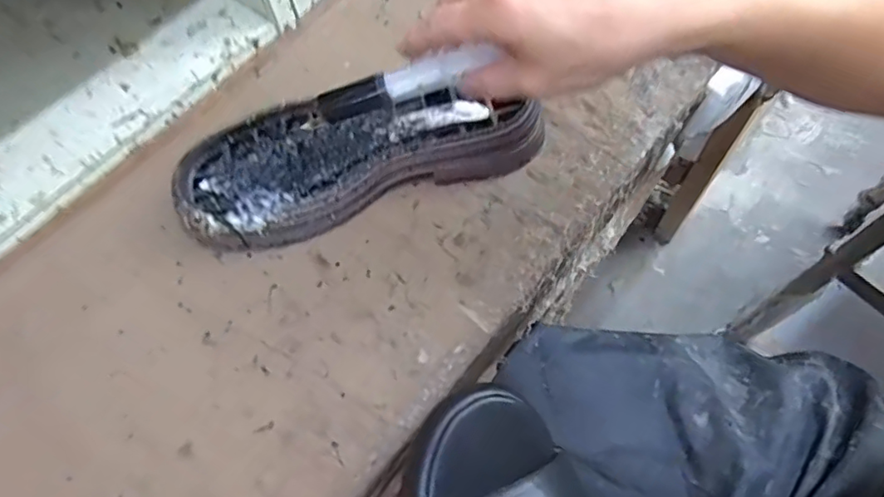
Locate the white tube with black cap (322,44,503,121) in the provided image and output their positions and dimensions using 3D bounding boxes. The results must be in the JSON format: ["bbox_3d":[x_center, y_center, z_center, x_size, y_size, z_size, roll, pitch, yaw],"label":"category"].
[{"bbox_3d":[-0.025,-0.099,0.343,0.117,0.015,0.021,-12,61,26],"label":"white tube with black cap"}]

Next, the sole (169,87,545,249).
[{"bbox_3d":[-0.056,-0.072,0.403,0.256,0.037,0.096,-18,65,-7],"label":"sole"}]

